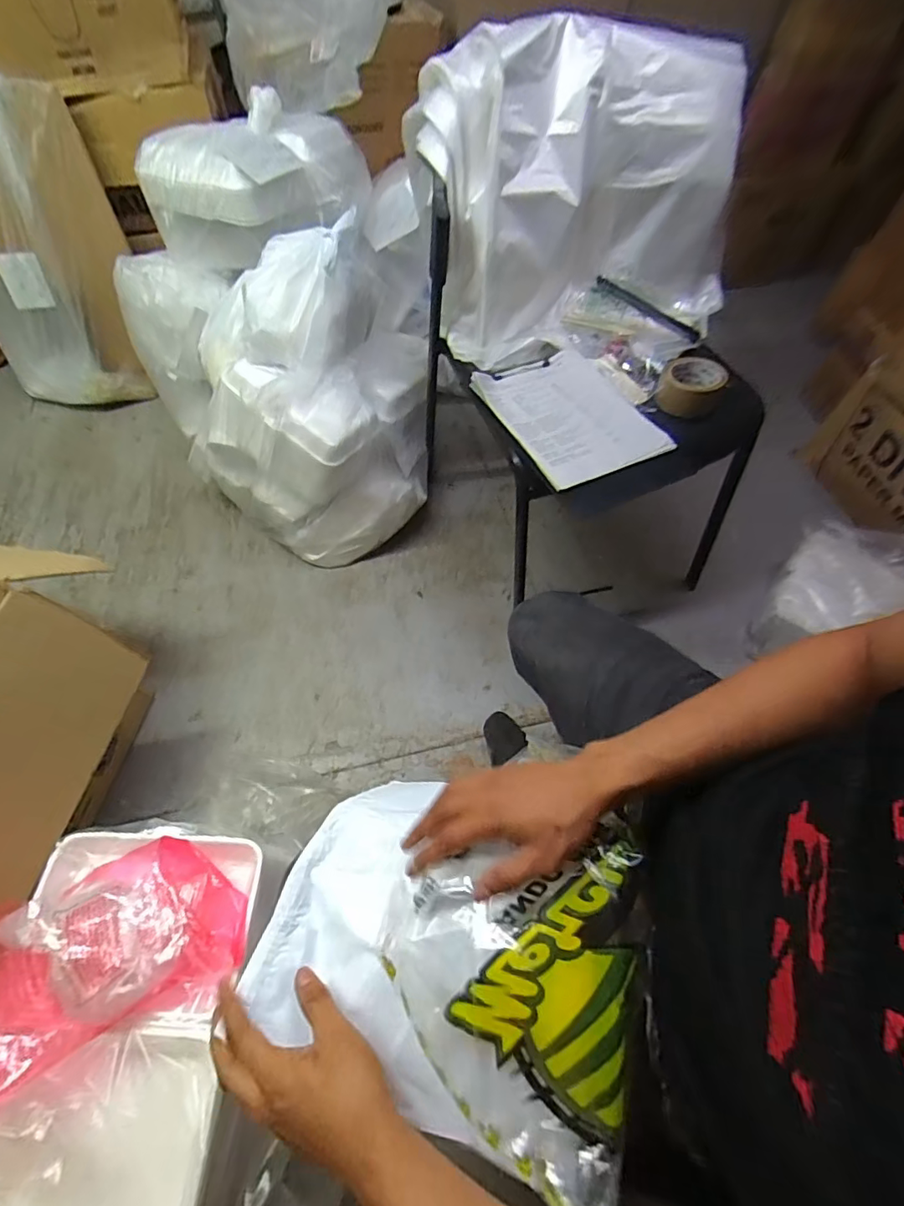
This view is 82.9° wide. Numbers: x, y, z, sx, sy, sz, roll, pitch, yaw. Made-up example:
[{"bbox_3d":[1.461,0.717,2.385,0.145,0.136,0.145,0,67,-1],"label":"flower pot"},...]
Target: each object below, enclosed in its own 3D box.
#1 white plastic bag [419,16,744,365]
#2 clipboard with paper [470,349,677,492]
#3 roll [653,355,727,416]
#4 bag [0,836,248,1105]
[{"bbox_3d":[0.232,-0.675,0.868,0.543,0.360,0.255,-14,59,-9],"label":"white plastic bag"},{"bbox_3d":[0.195,-0.316,0.843,0.235,0.013,0.297,-20,58,-17],"label":"clipboard with paper"},{"bbox_3d":[0.400,-0.363,0.856,0.099,0.049,0.099,0,58,0],"label":"roll"},{"bbox_3d":[-0.417,0.393,0.572,0.308,0.106,0.181,-25,62,-15],"label":"bag"}]

